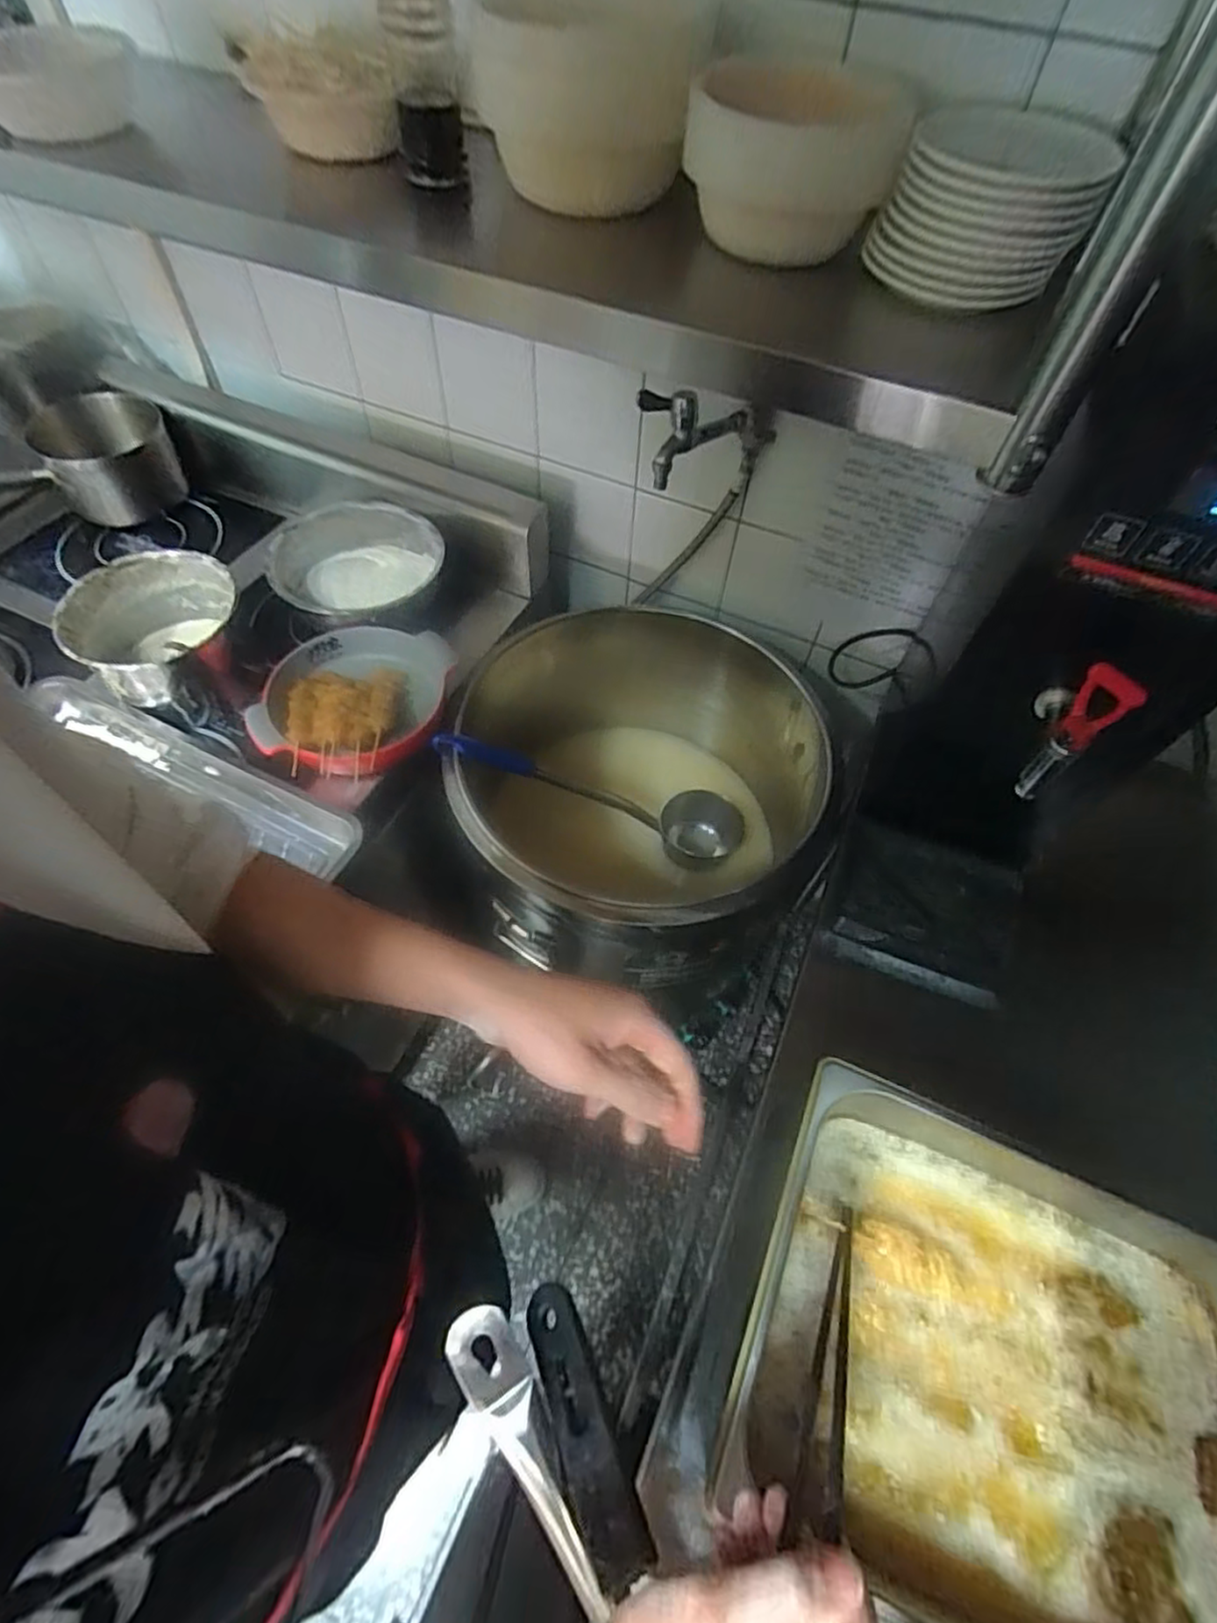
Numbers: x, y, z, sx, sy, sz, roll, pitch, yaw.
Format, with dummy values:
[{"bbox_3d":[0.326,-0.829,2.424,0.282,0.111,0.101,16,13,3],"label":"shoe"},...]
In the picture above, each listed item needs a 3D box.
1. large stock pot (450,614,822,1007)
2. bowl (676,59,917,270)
[{"bbox_3d":[0.021,-0.002,1.019,0.482,0.419,0.500,1,58,-2],"label":"large stock pot"},{"bbox_3d":[0.136,-0.503,0.539,0.159,0.088,0.141,9,58,3],"label":"bowl"}]

